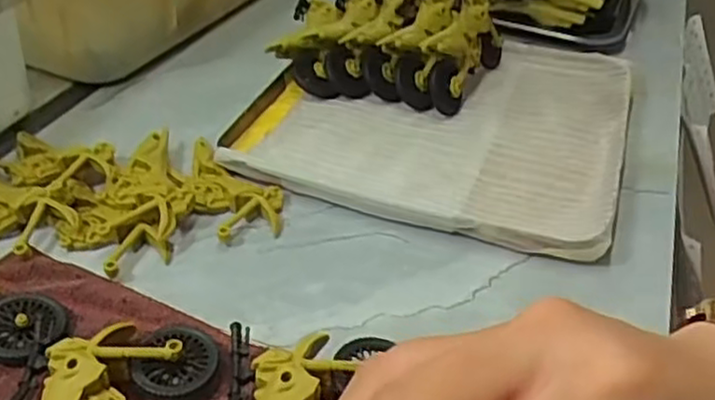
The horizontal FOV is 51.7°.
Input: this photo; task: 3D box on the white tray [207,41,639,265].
[{"bbox_3d":[0.059,-0.063,0.523,0.246,0.021,0.253,15,38,12],"label":"white tray"}]

